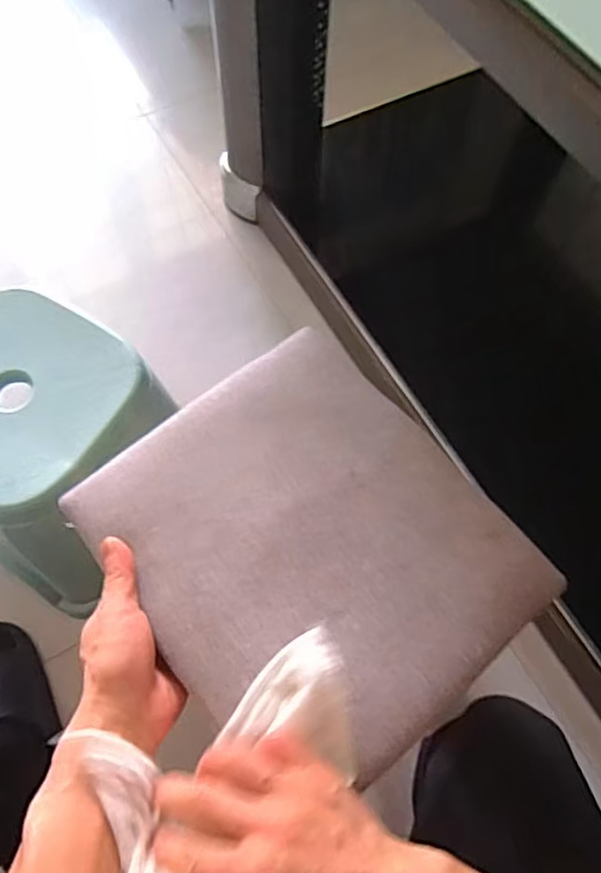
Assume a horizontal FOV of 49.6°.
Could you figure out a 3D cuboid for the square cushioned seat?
[{"bbox_3d":[0.005,0.077,0.491,0.251,0.015,0.299,-37,71,-17],"label":"square cushioned seat"}]

